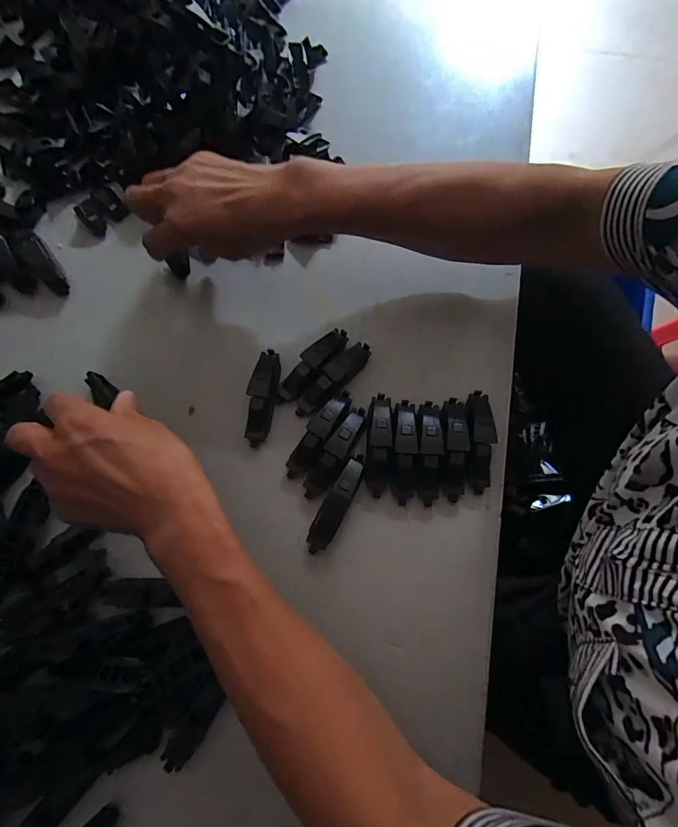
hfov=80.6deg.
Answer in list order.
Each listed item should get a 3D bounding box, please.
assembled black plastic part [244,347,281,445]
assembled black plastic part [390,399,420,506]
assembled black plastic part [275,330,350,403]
[{"bbox_3d":[-0.063,-0.015,0.331,0.020,0.024,0.080,7,75,1],"label":"assembled black plastic part"},{"bbox_3d":[0.052,0.029,0.319,0.019,0.023,0.081,6,75,1],"label":"assembled black plastic part"},{"bbox_3d":[-0.022,-0.041,0.337,0.022,0.022,0.080,43,79,10],"label":"assembled black plastic part"}]

